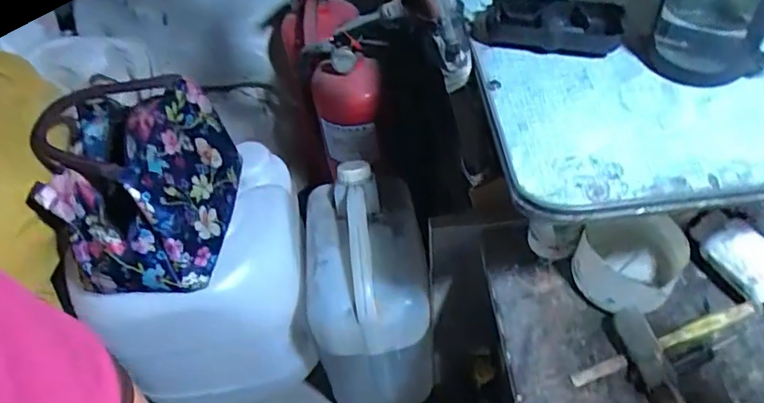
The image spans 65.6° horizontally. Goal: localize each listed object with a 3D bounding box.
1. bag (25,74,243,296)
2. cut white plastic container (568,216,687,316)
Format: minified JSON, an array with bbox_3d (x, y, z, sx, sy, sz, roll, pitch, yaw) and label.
[{"bbox_3d":[-0.278,-0.020,0.684,0.187,0.135,0.202,-5,48,0],"label":"bag"},{"bbox_3d":[0.233,0.053,0.559,0.088,0.063,0.099,29,56,26],"label":"cut white plastic container"}]

